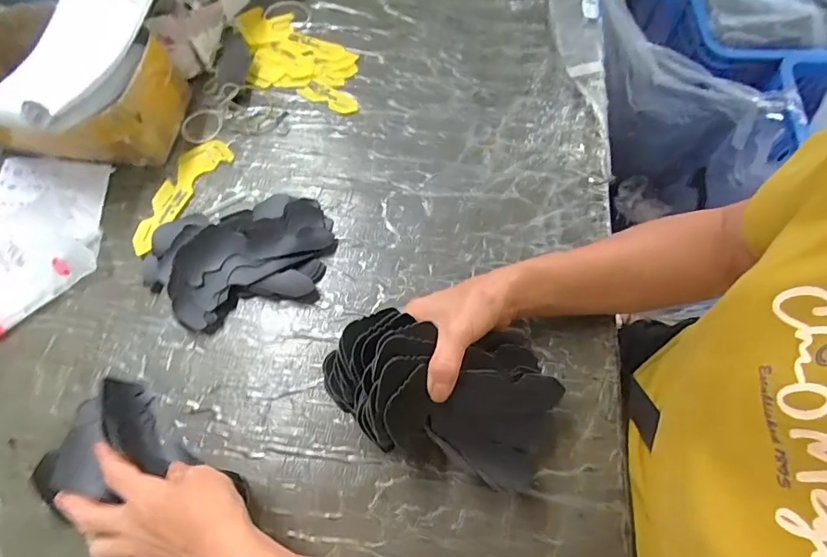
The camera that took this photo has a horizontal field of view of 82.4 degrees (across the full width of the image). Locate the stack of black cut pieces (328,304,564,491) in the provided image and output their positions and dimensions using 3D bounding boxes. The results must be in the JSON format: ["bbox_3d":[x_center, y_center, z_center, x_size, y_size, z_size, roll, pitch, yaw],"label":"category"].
[{"bbox_3d":[0.023,0.086,0.363,0.178,0.059,0.105,15,69,7],"label":"stack of black cut pieces"}]

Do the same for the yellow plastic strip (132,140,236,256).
[{"bbox_3d":[-0.252,-0.094,0.505,0.041,0.008,0.147,27,70,11],"label":"yellow plastic strip"}]

